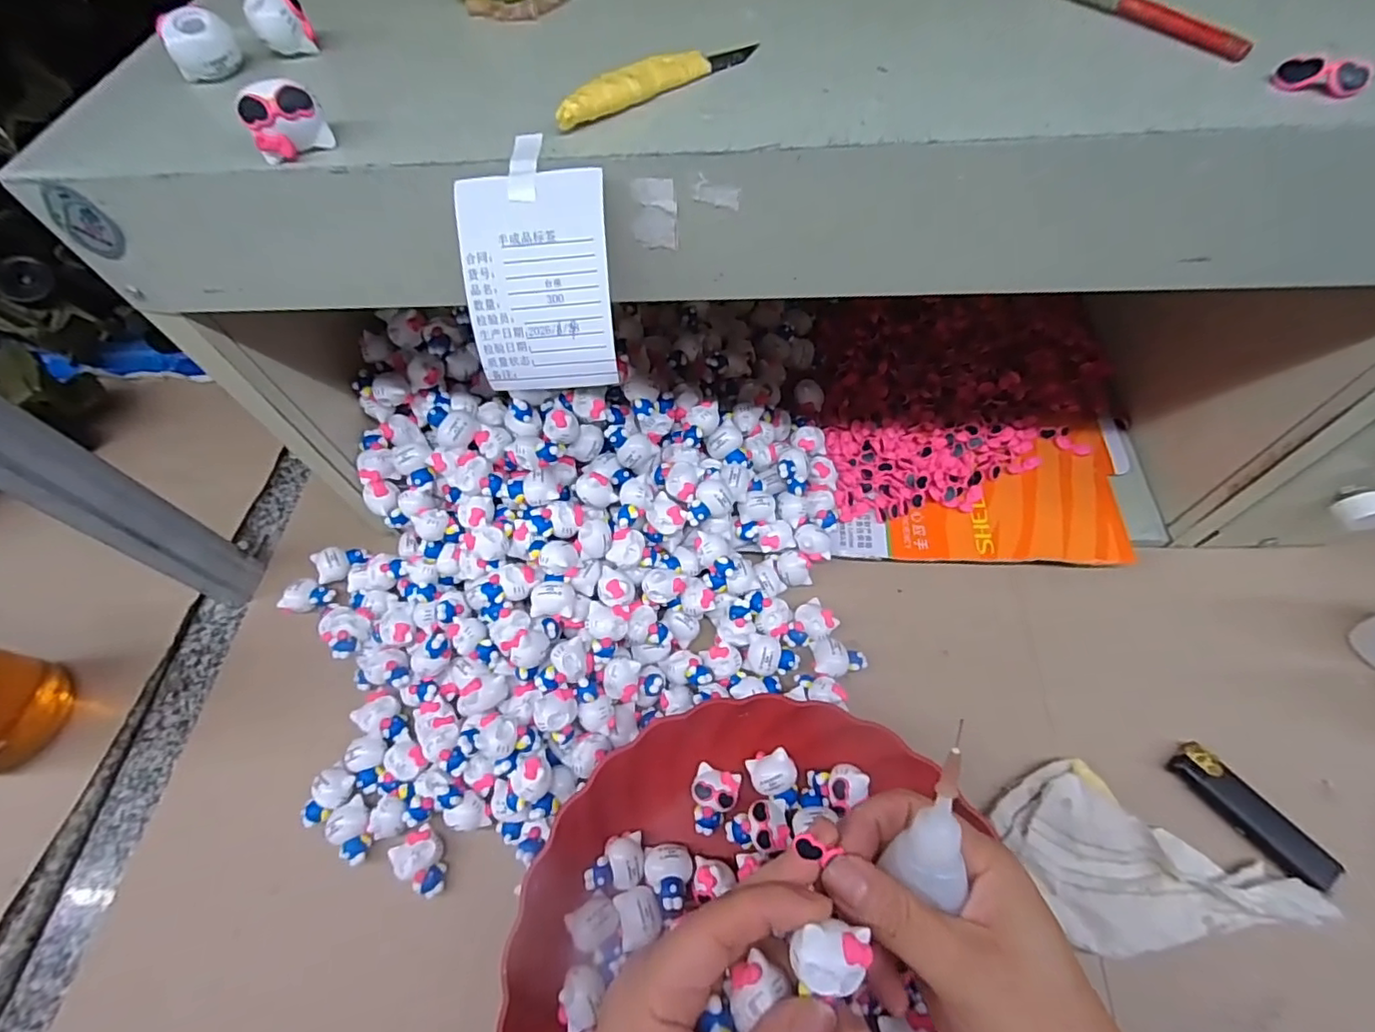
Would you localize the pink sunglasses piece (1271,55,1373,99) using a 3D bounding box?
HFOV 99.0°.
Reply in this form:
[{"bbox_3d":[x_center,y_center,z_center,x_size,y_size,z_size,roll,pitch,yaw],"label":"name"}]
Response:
[{"bbox_3d":[0.200,-0.138,0.185,0.023,0.007,0.008,29,66,18],"label":"pink sunglasses piece"}]

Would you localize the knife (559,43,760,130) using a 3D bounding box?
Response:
[{"bbox_3d":[-0.011,-0.162,0.215,0.085,0.009,0.011,-33,64,-14],"label":"knife"}]

